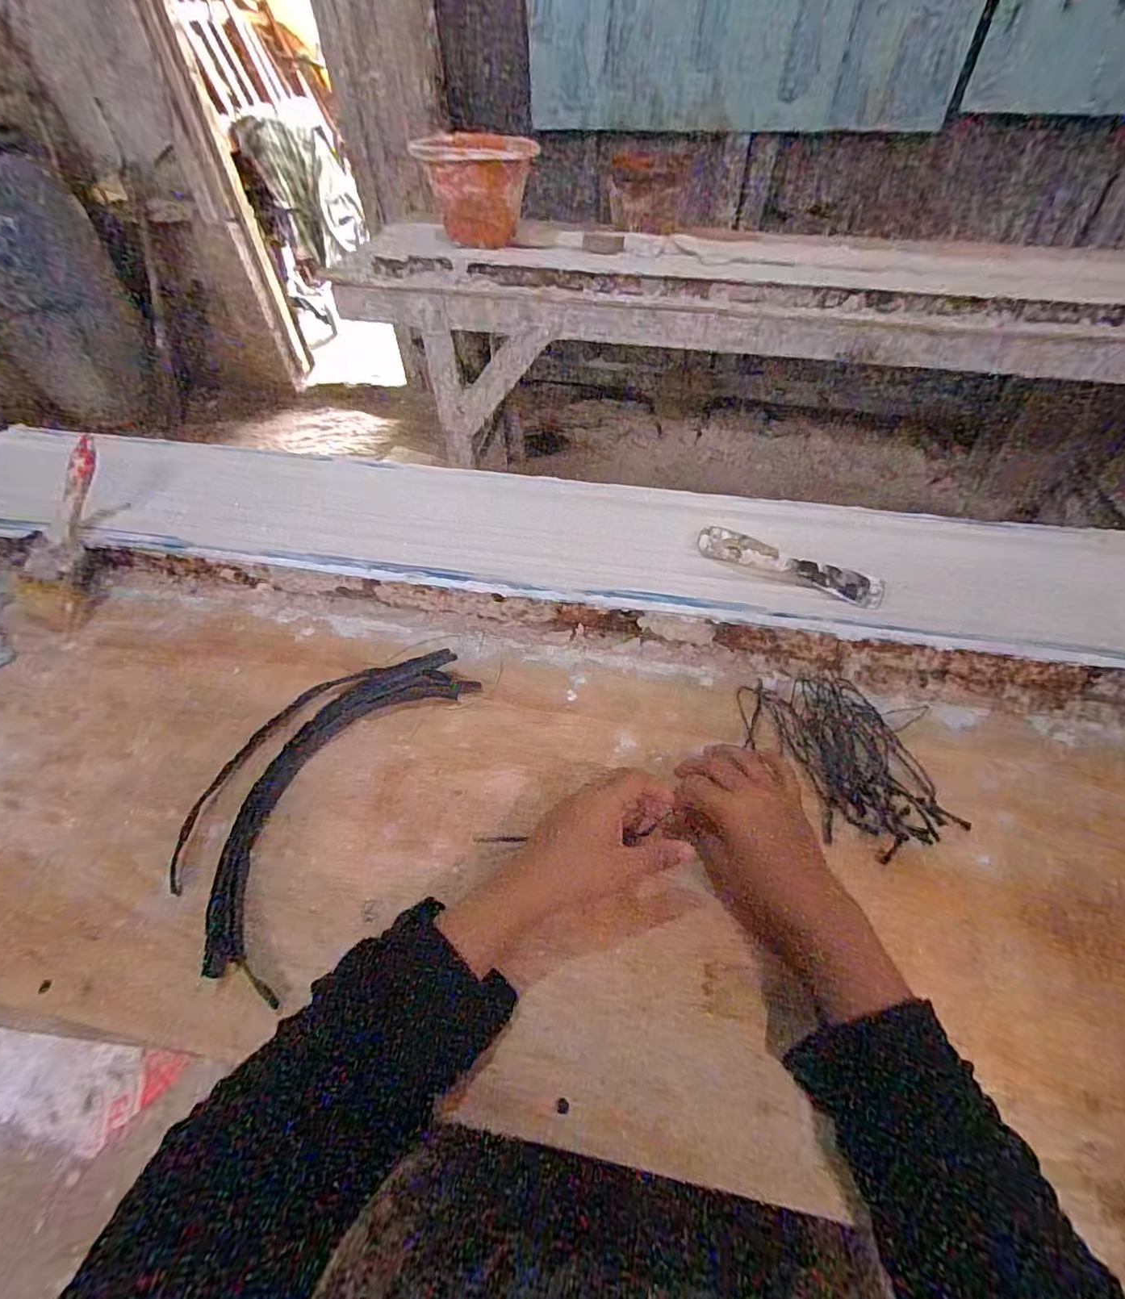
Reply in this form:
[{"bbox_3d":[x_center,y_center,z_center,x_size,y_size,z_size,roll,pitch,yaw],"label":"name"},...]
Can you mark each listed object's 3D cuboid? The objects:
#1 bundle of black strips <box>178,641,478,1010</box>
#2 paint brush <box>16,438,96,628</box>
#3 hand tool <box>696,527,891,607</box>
[{"bbox_3d":[-0.207,0.099,0.465,0.157,0.018,0.291,21,54,18],"label":"bundle of black strips"},{"bbox_3d":[-0.536,-0.125,0.585,0.077,0.029,0.199,9,89,8],"label":"paint brush"},{"bbox_3d":[0.220,-0.085,0.534,0.176,0.019,0.042,20,54,17],"label":"hand tool"}]

